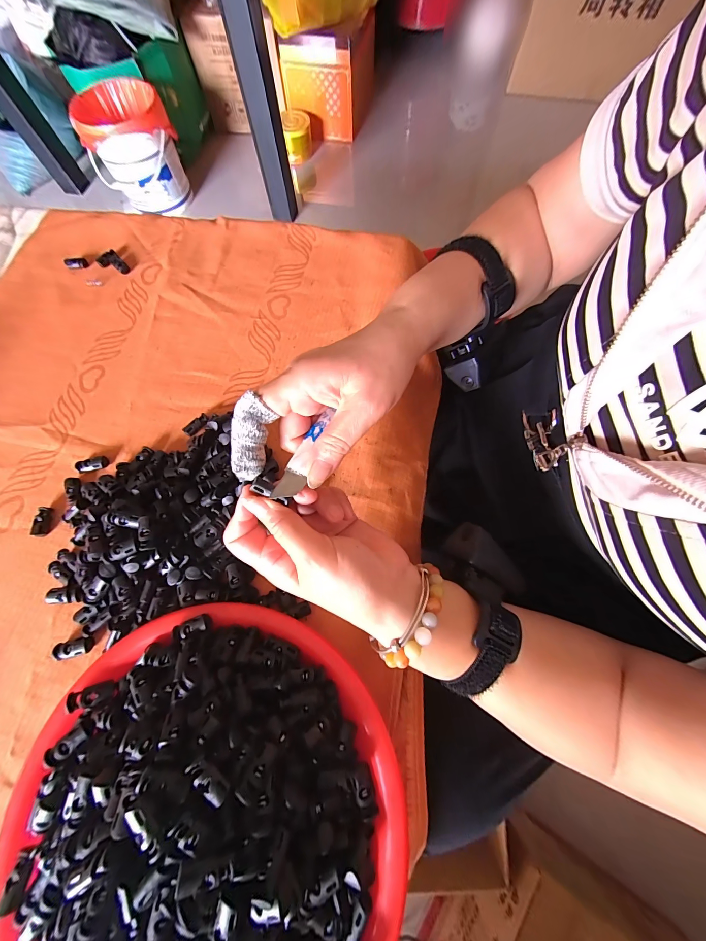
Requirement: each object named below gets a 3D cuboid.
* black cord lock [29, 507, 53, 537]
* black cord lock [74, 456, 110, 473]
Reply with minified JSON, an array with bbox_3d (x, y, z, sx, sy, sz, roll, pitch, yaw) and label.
[{"bbox_3d":[-0.293,0.048,0.300,0.011,0.011,0.028,-8,71,0],"label":"black cord lock"},{"bbox_3d":[-0.263,-0.006,0.317,0.028,0.008,0.014,-16,72,-3],"label":"black cord lock"}]

